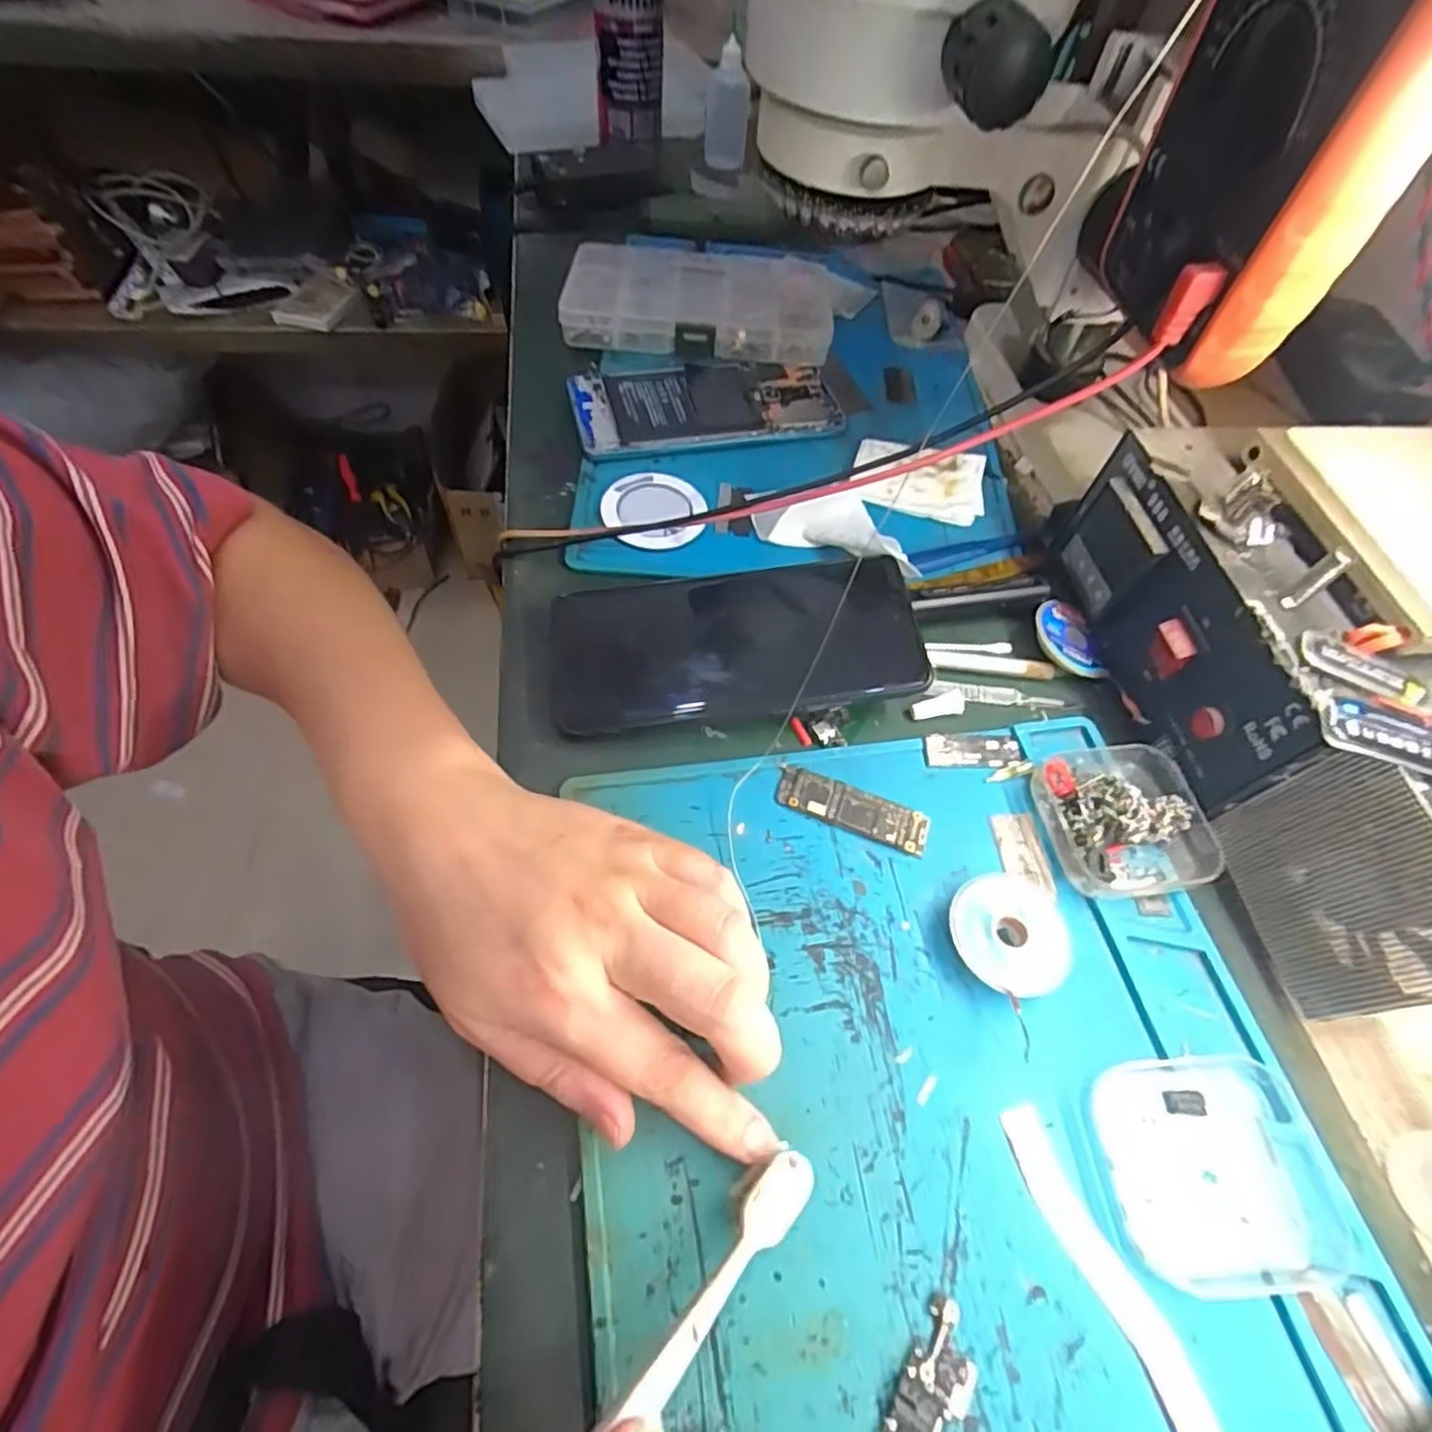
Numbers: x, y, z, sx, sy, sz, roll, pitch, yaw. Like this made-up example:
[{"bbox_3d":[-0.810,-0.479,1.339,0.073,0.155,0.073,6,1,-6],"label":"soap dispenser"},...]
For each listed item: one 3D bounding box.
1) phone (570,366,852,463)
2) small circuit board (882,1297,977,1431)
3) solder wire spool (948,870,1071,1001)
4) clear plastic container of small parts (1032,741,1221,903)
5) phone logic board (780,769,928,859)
[{"bbox_3d":[-0.005,-0.191,0.427,0.161,0.011,0.071,-11,60,-11],"label":"phone"},{"bbox_3d":[0.062,0.193,0.198,0.018,0.005,0.044,34,62,16],"label":"small circuit board"},{"bbox_3d":[0.114,0.084,0.268,0.046,0.012,0.044,2,58,-3],"label":"solder wire spool"},{"bbox_3d":[0.174,0.042,0.292,0.066,0.020,0.063,-5,59,-7],"label":"clear plastic container of small parts"},{"bbox_3d":[0.058,0.040,0.295,0.065,0.005,0.019,20,59,8],"label":"phone logic board"}]

